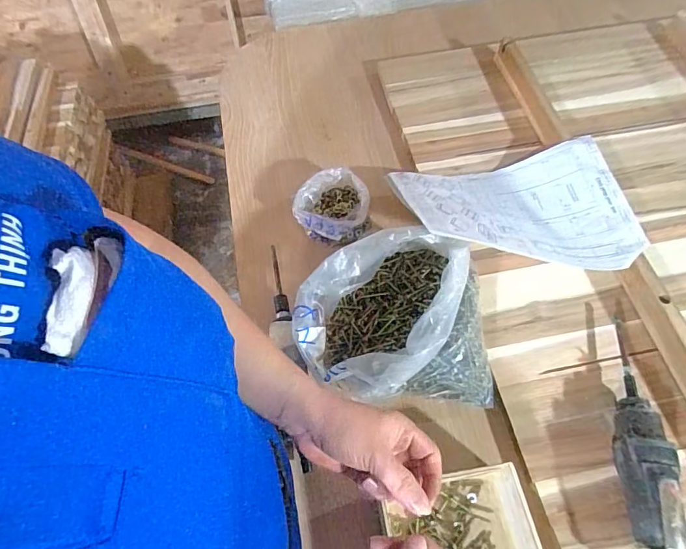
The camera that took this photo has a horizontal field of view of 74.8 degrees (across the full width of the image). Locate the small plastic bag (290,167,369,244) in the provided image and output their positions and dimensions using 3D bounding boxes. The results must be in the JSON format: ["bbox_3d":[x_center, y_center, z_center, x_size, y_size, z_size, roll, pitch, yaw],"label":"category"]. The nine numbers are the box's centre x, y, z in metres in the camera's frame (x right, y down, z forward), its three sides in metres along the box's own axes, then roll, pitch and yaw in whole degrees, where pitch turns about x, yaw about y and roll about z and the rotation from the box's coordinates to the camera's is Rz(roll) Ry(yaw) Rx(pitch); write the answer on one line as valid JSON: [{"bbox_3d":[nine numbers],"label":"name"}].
[{"bbox_3d":[-0.009,-0.097,0.636,0.103,0.054,0.102,19,64,11],"label":"small plastic bag"}]

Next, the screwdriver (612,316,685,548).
[{"bbox_3d":[0.294,0.216,0.431,0.044,0.060,0.308,6,62,5],"label":"screwdriver"}]

